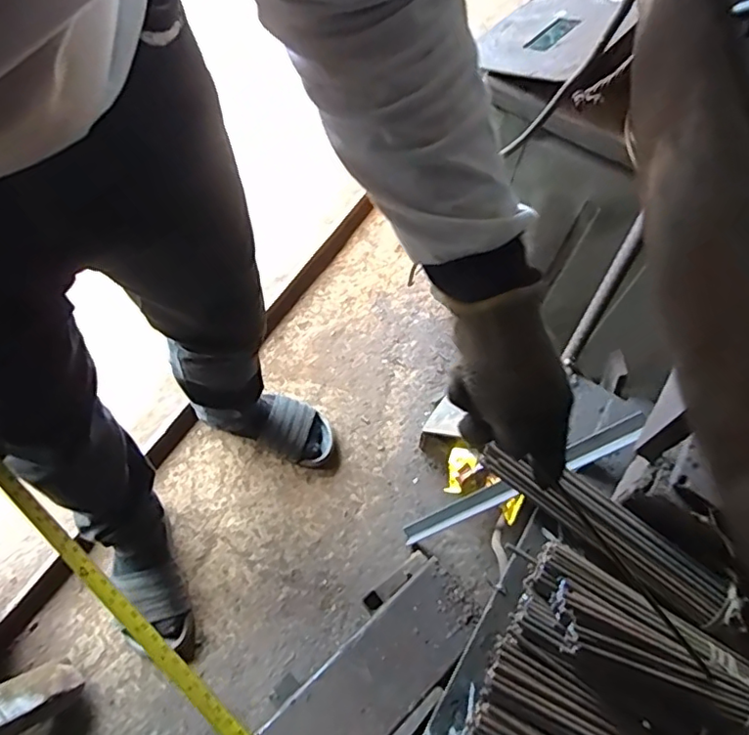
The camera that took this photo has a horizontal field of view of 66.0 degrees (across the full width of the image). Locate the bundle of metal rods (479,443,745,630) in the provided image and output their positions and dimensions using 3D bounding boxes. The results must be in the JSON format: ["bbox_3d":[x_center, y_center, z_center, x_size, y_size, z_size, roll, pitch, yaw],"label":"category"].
[{"bbox_3d":[0.231,0.156,0.572,0.270,0.028,0.052,33,63,11],"label":"bundle of metal rods"}]

